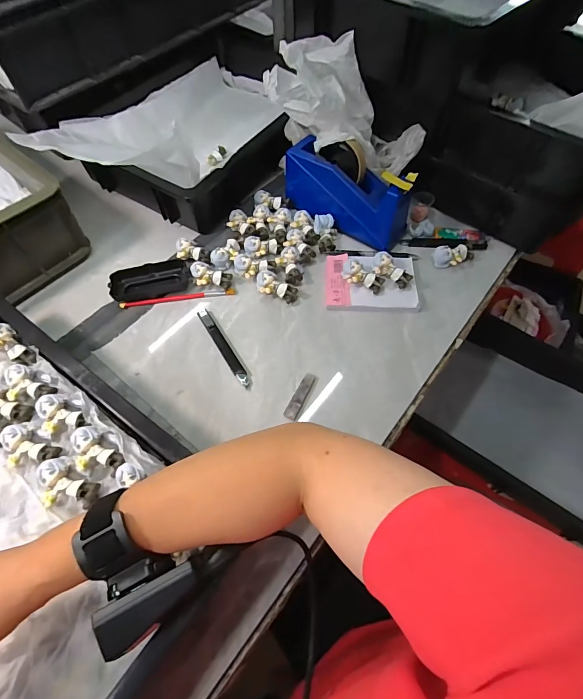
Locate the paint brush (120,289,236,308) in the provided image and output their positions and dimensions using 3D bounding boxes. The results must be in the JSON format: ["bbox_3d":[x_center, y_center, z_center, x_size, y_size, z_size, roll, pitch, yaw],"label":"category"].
[{"bbox_3d":[-0.158,-0.072,0.505,0.156,0.008,0.010,-8,60,-5],"label":"paint brush"}]

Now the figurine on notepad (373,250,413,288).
[{"bbox_3d":[0.139,-0.112,0.502,0.060,0.019,0.025,43,67,7],"label":"figurine on notepad"}]

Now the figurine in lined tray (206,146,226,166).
[{"bbox_3d":[-0.133,-0.344,0.636,0.021,0.014,0.045,28,63,15],"label":"figurine in lined tray"}]

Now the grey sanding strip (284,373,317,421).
[{"bbox_3d":[0.012,0.055,0.431,0.016,0.004,0.063,24,62,13],"label":"grey sanding strip"}]

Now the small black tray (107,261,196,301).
[{"bbox_3d":[-0.197,-0.099,0.513,0.110,0.023,0.047,-16,61,-9],"label":"small black tray"}]

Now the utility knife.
[{"bbox_3d":[-0.088,-0.005,0.463,0.015,0.004,0.130,-28,64,-16],"label":"utility knife"}]

